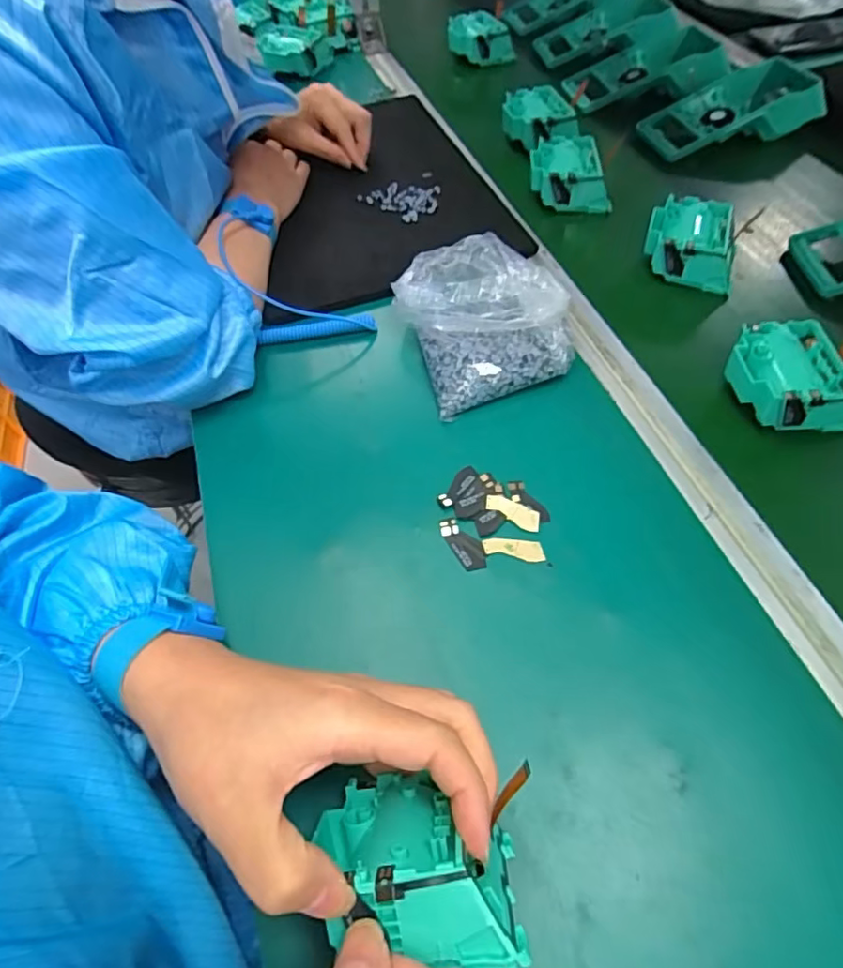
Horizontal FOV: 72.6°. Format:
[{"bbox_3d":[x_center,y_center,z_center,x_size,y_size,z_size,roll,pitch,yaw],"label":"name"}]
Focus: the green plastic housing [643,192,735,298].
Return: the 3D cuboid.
[{"bbox_3d":[0.237,-0.211,0.507,0.075,0.046,0.069,18,57,14],"label":"green plastic housing"}]

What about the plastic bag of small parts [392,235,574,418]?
[{"bbox_3d":[0.048,-0.132,0.440,0.118,0.057,0.139,-16,56,-10],"label":"plastic bag of small parts"}]

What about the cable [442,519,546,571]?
[{"bbox_3d":[0.041,0.041,0.354,0.066,0.004,0.030,16,57,13],"label":"cable"}]

